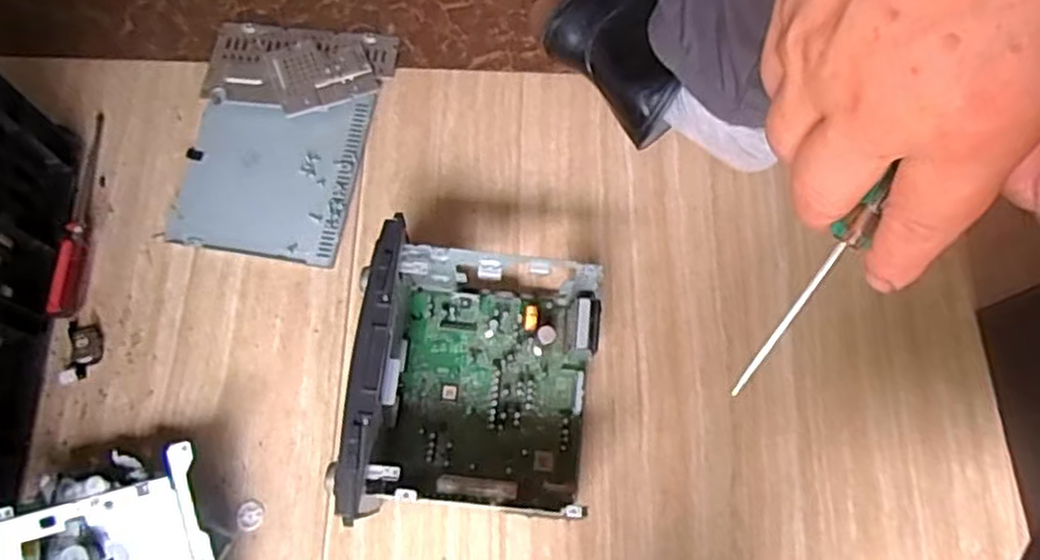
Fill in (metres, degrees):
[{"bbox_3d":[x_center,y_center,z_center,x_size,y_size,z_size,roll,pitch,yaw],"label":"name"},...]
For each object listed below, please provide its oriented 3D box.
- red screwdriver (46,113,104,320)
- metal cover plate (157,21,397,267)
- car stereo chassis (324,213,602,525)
[{"bbox_3d":[-0.394,-0.064,0.645,0.022,0.019,0.199,1,71,-1],"label":"red screwdriver"},{"bbox_3d":[-0.228,-0.139,0.673,0.164,0.021,0.235,9,71,2],"label":"metal cover plate"},{"bbox_3d":[-0.031,0.079,0.548,0.170,0.121,0.192,6,71,1],"label":"car stereo chassis"}]

